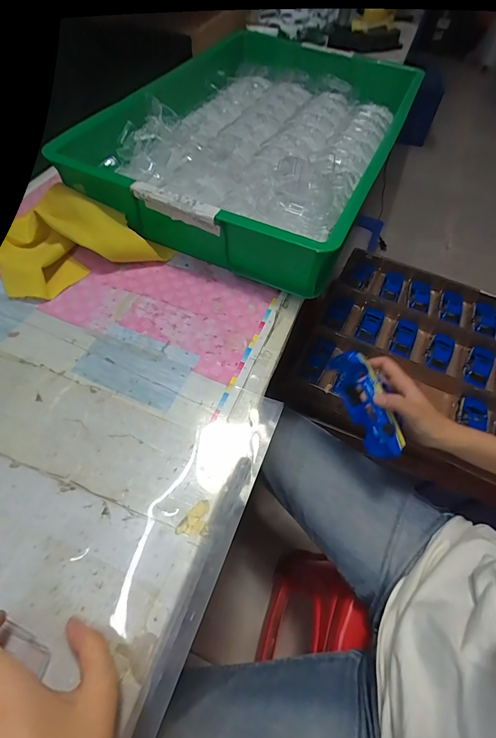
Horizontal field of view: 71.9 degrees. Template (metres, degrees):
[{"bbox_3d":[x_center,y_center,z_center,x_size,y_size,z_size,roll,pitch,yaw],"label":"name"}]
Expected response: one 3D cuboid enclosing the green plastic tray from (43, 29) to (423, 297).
[{"bbox_3d":[0.017,-0.336,0.507,0.326,0.093,0.489,21,59,10],"label":"green plastic tray"}]

